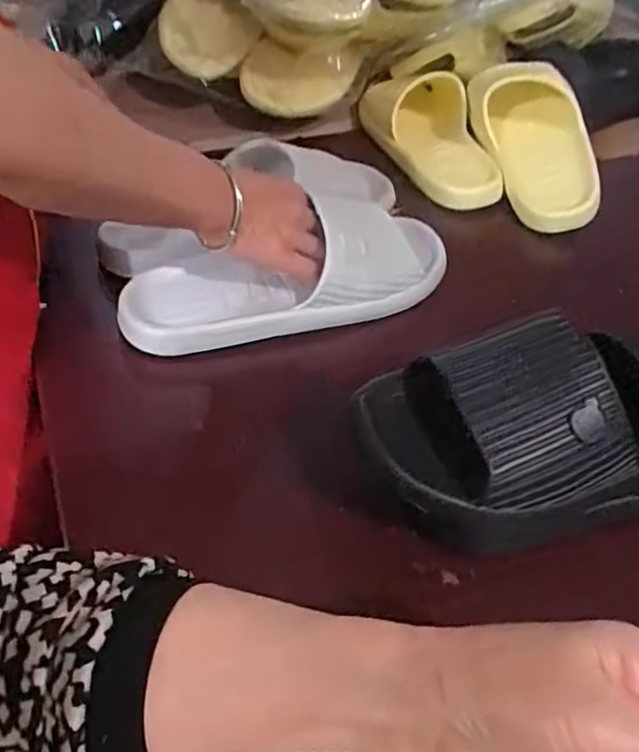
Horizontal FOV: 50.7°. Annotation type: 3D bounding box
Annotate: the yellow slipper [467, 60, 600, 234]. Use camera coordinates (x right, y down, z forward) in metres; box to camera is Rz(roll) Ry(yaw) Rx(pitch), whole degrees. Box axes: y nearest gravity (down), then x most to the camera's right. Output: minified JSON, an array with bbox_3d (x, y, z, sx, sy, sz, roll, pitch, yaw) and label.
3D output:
[{"bbox_3d":[0.221,-0.236,0.672,0.097,0.050,0.207,-4,60,-7],"label":"yellow slipper"}]

